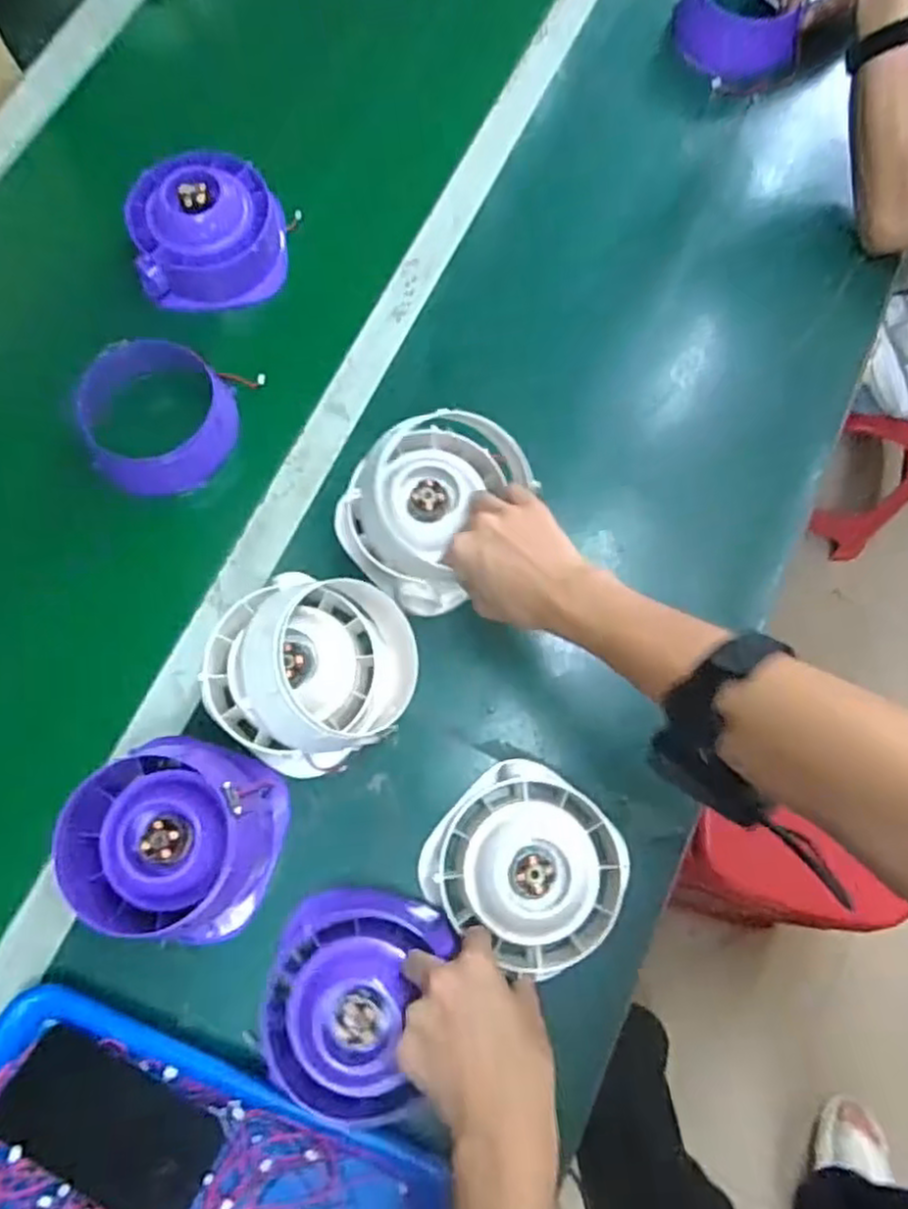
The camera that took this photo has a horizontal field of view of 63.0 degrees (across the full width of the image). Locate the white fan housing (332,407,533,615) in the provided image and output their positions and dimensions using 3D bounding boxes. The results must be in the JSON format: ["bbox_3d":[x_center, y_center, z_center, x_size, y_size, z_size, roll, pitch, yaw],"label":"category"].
[{"bbox_3d":[-0.023,-0.080,0.583,0.121,0.090,0.132,36,77,8],"label":"white fan housing"}]

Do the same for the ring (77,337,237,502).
[{"bbox_3d":[-0.253,-0.160,0.633,0.124,0.045,0.125,0,75,-1],"label":"ring"}]

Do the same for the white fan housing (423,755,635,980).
[{"bbox_3d":[0.060,0.191,0.540,0.145,0.061,0.129,36,77,8],"label":"white fan housing"}]

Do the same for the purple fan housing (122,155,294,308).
[{"bbox_3d":[-0.225,-0.343,0.684,0.129,0.076,0.109,-10,75,-4],"label":"purple fan housing"}]

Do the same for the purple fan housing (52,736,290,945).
[{"bbox_3d":[-0.196,0.161,0.518,0.125,0.085,0.120,15,75,3],"label":"purple fan housing"}]

